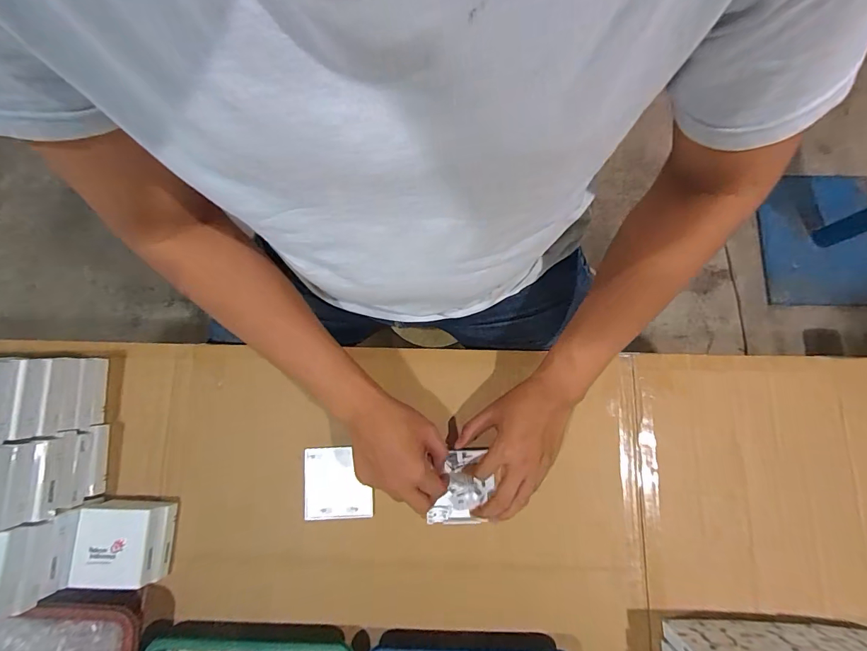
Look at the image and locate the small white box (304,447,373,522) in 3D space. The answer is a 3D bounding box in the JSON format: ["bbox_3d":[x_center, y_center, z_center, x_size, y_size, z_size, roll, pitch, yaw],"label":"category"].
[{"bbox_3d":[-0.122,0.201,0.515,0.084,0.009,0.086,-2,79,0],"label":"small white box"}]

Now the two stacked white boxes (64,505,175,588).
[{"bbox_3d":[-0.375,0.260,0.482,0.096,0.036,0.092,0,79,1],"label":"two stacked white boxes"}]

